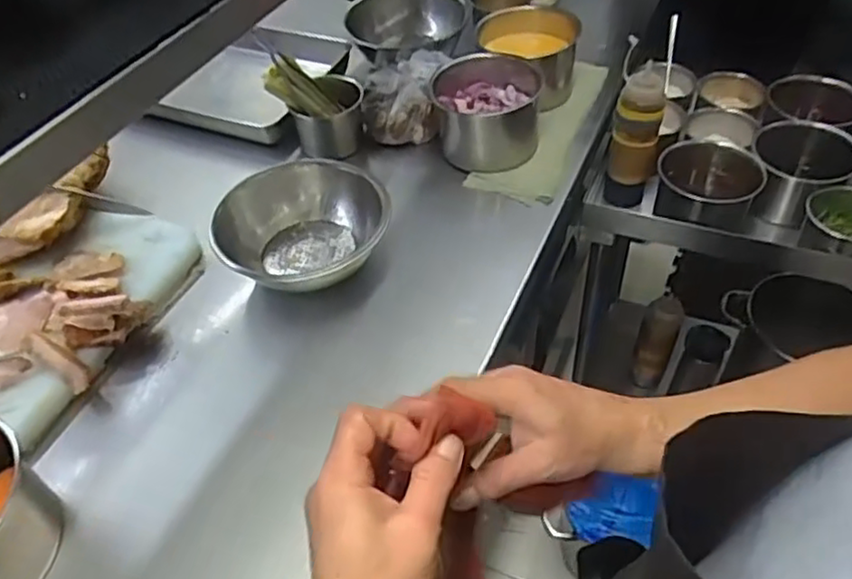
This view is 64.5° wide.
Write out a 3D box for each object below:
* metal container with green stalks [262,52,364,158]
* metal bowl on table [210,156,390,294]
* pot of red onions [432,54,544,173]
[{"bbox_3d":[-0.172,-0.295,1.070,0.134,0.155,0.097,-3,47,2],"label":"metal container with green stalks"},{"bbox_3d":[-0.159,-0.074,0.899,0.193,0.096,0.218,17,51,19],"label":"metal bowl on table"},{"bbox_3d":[0.097,-0.274,1.074,0.171,0.123,0.157,1,47,6],"label":"pot of red onions"}]

